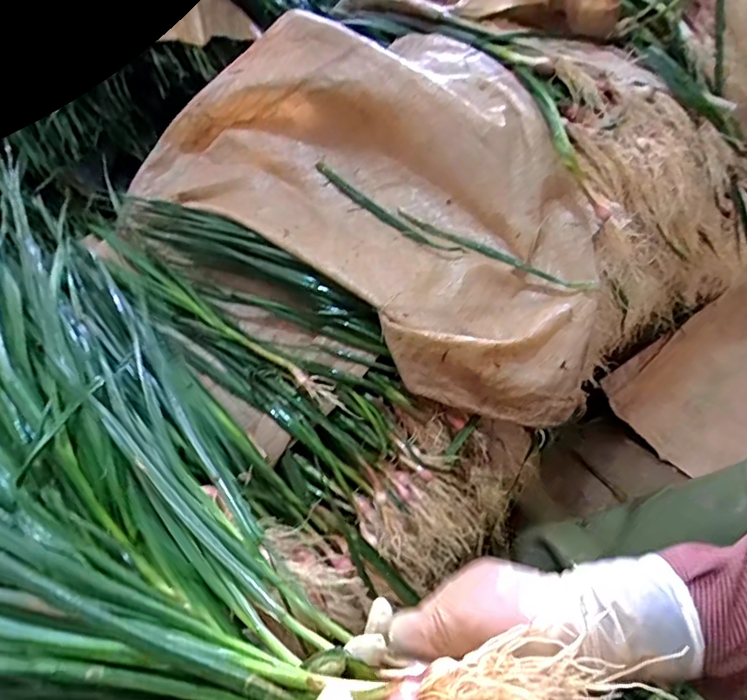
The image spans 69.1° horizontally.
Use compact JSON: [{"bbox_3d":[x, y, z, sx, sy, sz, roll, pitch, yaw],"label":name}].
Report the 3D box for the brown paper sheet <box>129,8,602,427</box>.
[{"bbox_3d":[0.006,-0.173,0.566,0.530,0.198,0.267,33,59,27],"label":"brown paper sheet"}]

